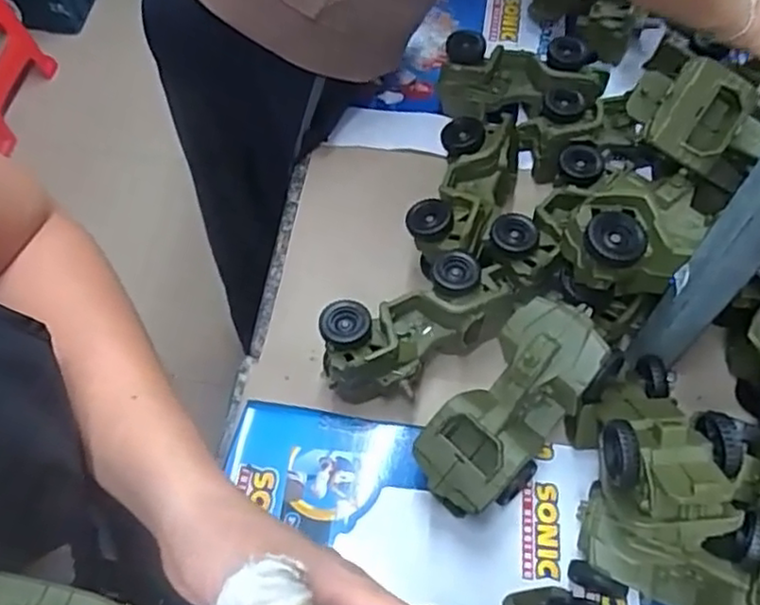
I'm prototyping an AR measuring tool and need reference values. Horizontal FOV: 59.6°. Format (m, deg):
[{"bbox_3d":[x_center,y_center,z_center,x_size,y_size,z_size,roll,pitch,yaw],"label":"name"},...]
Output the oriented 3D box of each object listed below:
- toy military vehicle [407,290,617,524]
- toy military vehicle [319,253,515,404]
[{"bbox_3d":[0.105,0.083,0.529,0.080,0.058,0.180,38,99,22],"label":"toy military vehicle"},{"bbox_3d":[0.037,0.024,0.604,0.183,0.079,0.080,-29,62,-14],"label":"toy military vehicle"}]

